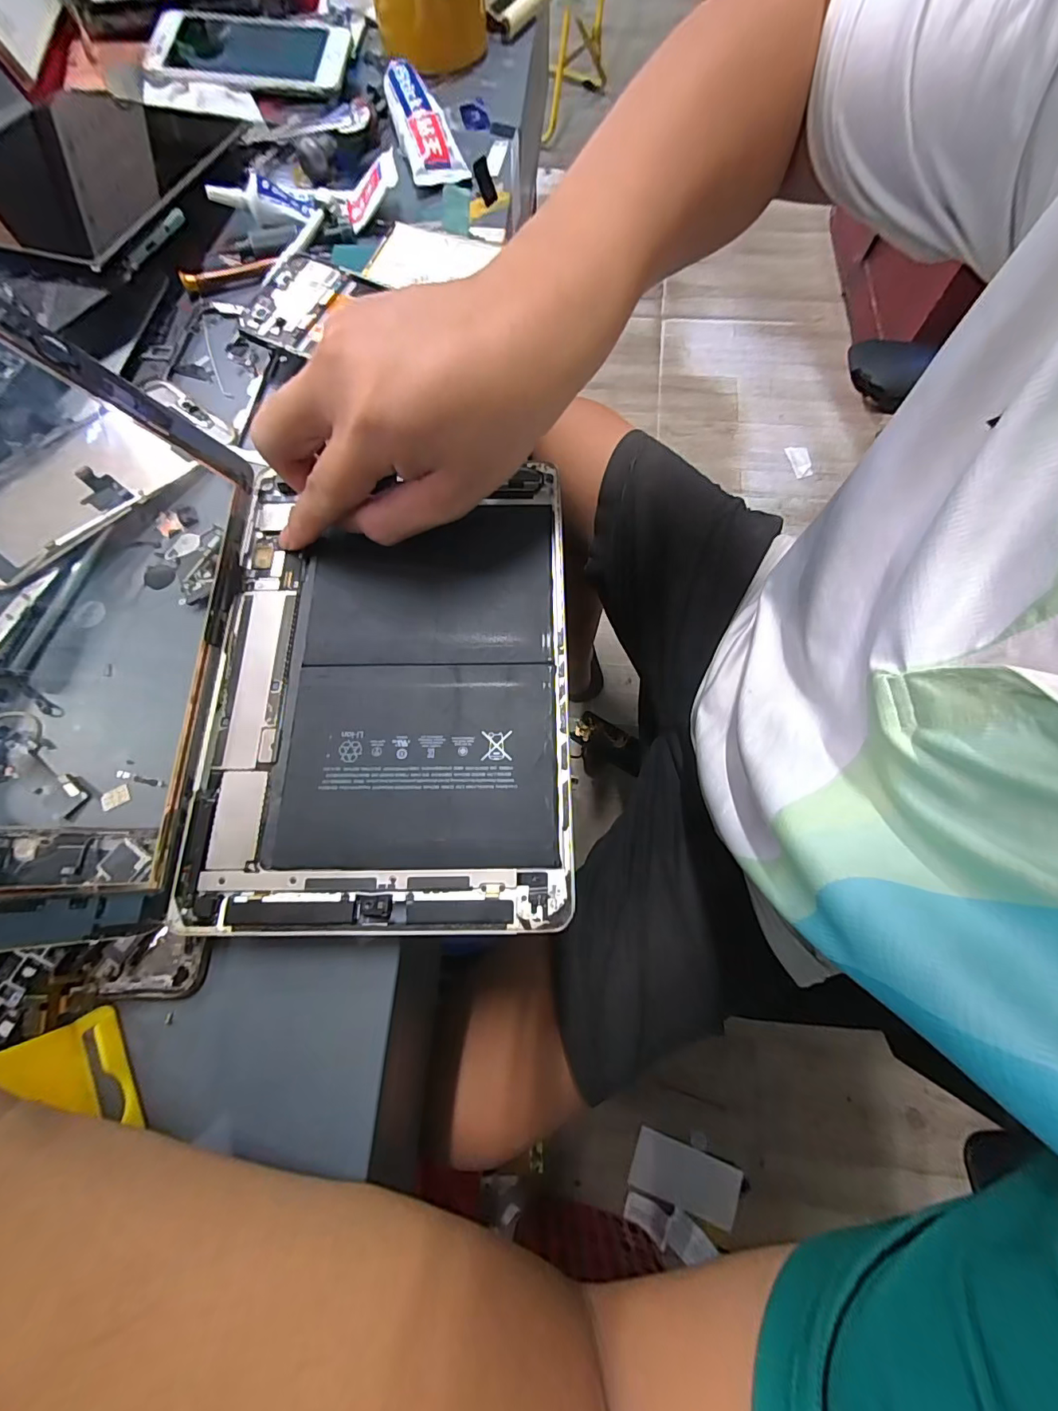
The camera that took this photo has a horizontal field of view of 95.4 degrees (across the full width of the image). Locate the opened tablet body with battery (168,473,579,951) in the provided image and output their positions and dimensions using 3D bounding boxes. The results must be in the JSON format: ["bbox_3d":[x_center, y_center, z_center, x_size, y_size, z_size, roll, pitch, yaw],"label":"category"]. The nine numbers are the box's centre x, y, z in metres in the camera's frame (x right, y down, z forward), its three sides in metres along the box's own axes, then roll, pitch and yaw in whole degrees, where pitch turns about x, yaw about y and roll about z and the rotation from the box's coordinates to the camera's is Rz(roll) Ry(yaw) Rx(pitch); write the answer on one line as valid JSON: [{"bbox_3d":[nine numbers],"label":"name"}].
[{"bbox_3d":[-0.067,-0.014,0.232,0.168,0.007,0.223,-1,72,1],"label":"opened tablet body with battery"}]

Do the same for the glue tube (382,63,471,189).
[{"bbox_3d":[-0.085,-0.446,0.368,0.039,0.019,0.105,-24,86,-7],"label":"glue tube"}]

